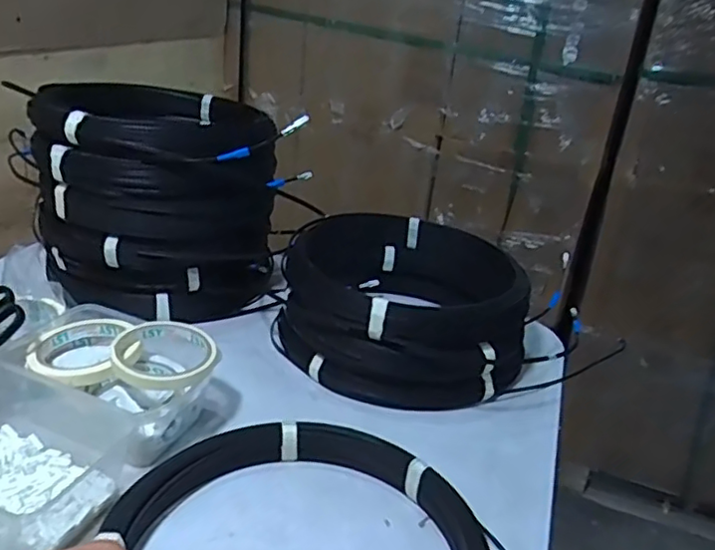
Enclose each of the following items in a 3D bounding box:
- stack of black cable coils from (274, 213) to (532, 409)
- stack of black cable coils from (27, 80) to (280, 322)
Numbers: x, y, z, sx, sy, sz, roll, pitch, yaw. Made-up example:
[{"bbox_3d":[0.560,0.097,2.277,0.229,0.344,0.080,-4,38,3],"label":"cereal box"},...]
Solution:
[{"bbox_3d":[0.051,0.034,0.752,0.268,0.125,0.256,7,25,0],"label":"stack of black cable coils"},{"bbox_3d":[-0.244,-0.100,0.790,0.269,0.227,0.275,0,26,-14],"label":"stack of black cable coils"}]

